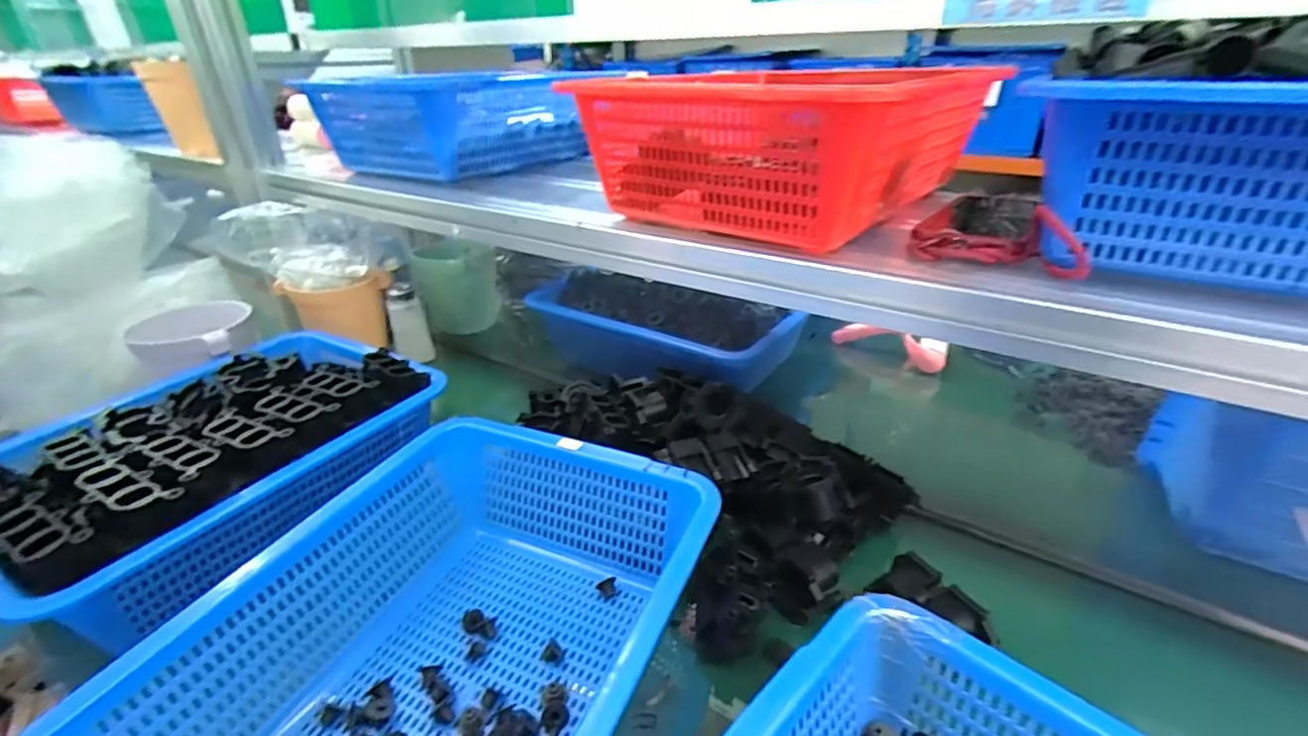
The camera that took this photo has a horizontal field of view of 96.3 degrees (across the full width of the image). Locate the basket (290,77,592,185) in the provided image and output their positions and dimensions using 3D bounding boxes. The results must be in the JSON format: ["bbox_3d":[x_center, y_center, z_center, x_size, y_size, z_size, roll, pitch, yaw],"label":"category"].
[{"bbox_3d":[-0.299,-0.339,0.832,0.269,0.101,0.248,14,32,27],"label":"basket"}]

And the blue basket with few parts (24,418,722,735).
[{"bbox_3d":[-0.160,0.212,0.440,0.294,0.127,0.407,14,32,26],"label":"blue basket with few parts"}]

